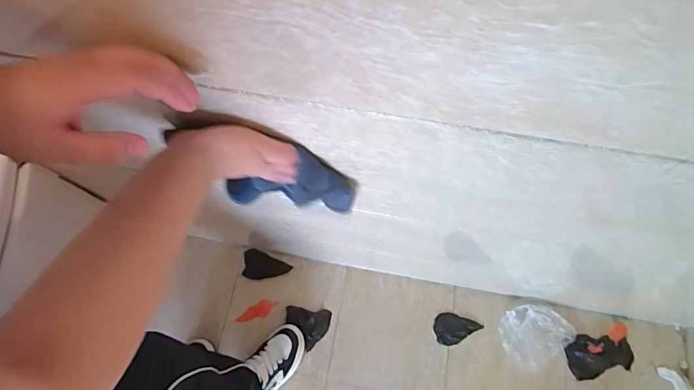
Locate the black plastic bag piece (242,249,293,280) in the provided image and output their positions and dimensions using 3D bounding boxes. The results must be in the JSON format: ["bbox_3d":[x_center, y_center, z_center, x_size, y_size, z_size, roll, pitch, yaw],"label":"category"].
[{"bbox_3d":[-0.218,0.192,1.180,0.129,0.029,0.079,2,72,2],"label":"black plastic bag piece"}]

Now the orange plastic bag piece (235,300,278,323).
[{"bbox_3d":[-0.238,0.313,1.147,0.110,0.004,0.044,-31,68,-15],"label":"orange plastic bag piece"}]

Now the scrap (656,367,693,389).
[{"bbox_3d":[0.929,0.531,1.214,0.038,0.022,0.107,-35,64,-11],"label":"scrap"}]

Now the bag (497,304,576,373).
[{"bbox_3d":[0.507,0.374,1.159,0.185,0.037,0.159,-29,73,-8],"label":"bag"}]

